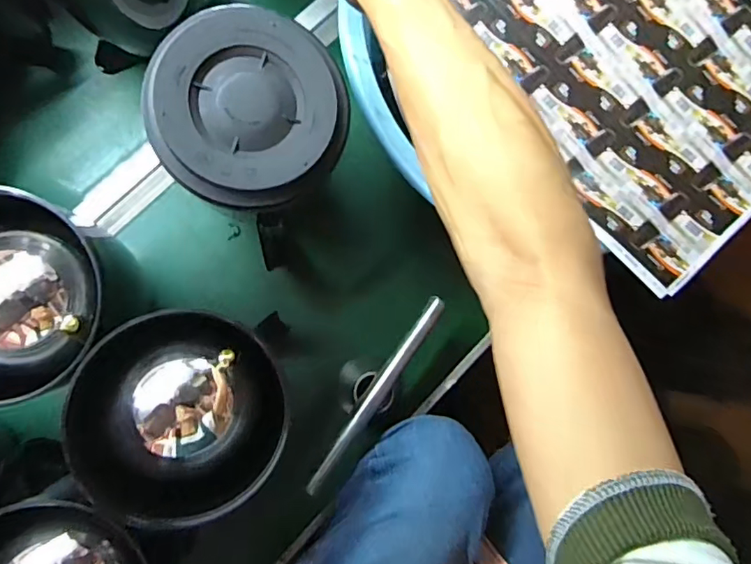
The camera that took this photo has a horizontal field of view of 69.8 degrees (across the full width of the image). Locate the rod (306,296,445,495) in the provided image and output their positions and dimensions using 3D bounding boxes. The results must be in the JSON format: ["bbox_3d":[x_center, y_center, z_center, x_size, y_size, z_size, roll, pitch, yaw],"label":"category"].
[{"bbox_3d":[0.003,0.099,0.474,0.016,0.010,0.197,35,82,-5],"label":"rod"}]

